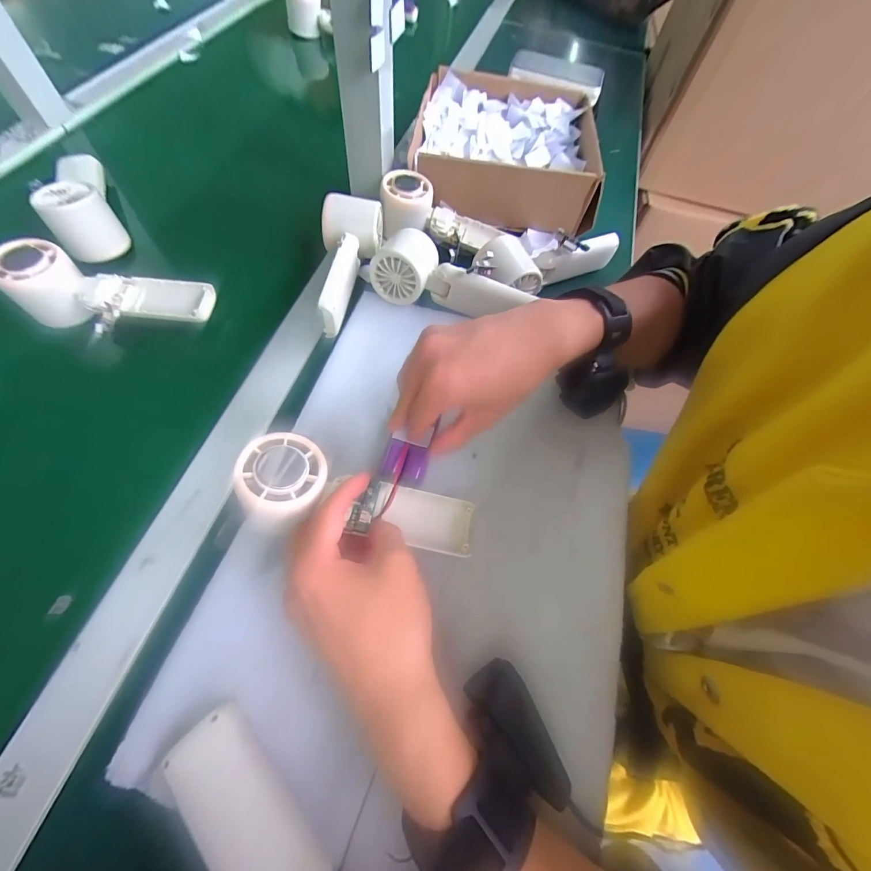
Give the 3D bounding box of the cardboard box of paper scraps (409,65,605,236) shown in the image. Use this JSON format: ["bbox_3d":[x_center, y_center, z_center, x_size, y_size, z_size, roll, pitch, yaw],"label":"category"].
[{"bbox_3d":[0.084,-0.360,0.486,0.220,0.069,0.219,5,64,-5],"label":"cardboard box of paper scraps"}]

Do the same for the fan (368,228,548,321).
[{"bbox_3d":[0.015,-0.154,0.384,0.151,0.047,0.058,15,63,0],"label":"fan"}]

